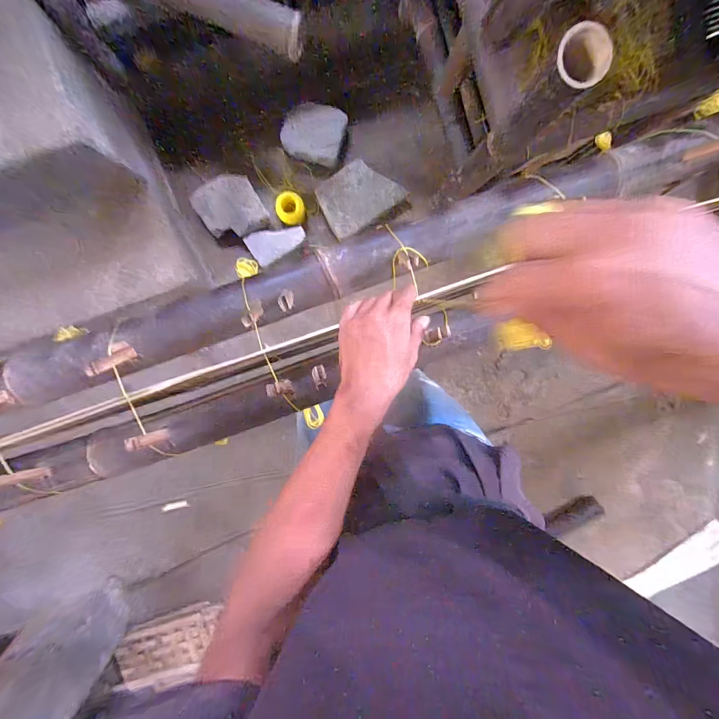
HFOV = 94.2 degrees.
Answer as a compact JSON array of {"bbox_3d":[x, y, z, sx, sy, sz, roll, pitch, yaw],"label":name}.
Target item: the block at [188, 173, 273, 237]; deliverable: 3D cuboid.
[{"bbox_3d":[-0.443,-0.521,1.151,0.213,0.038,0.192,-33,116,-9],"label":"block"}]

